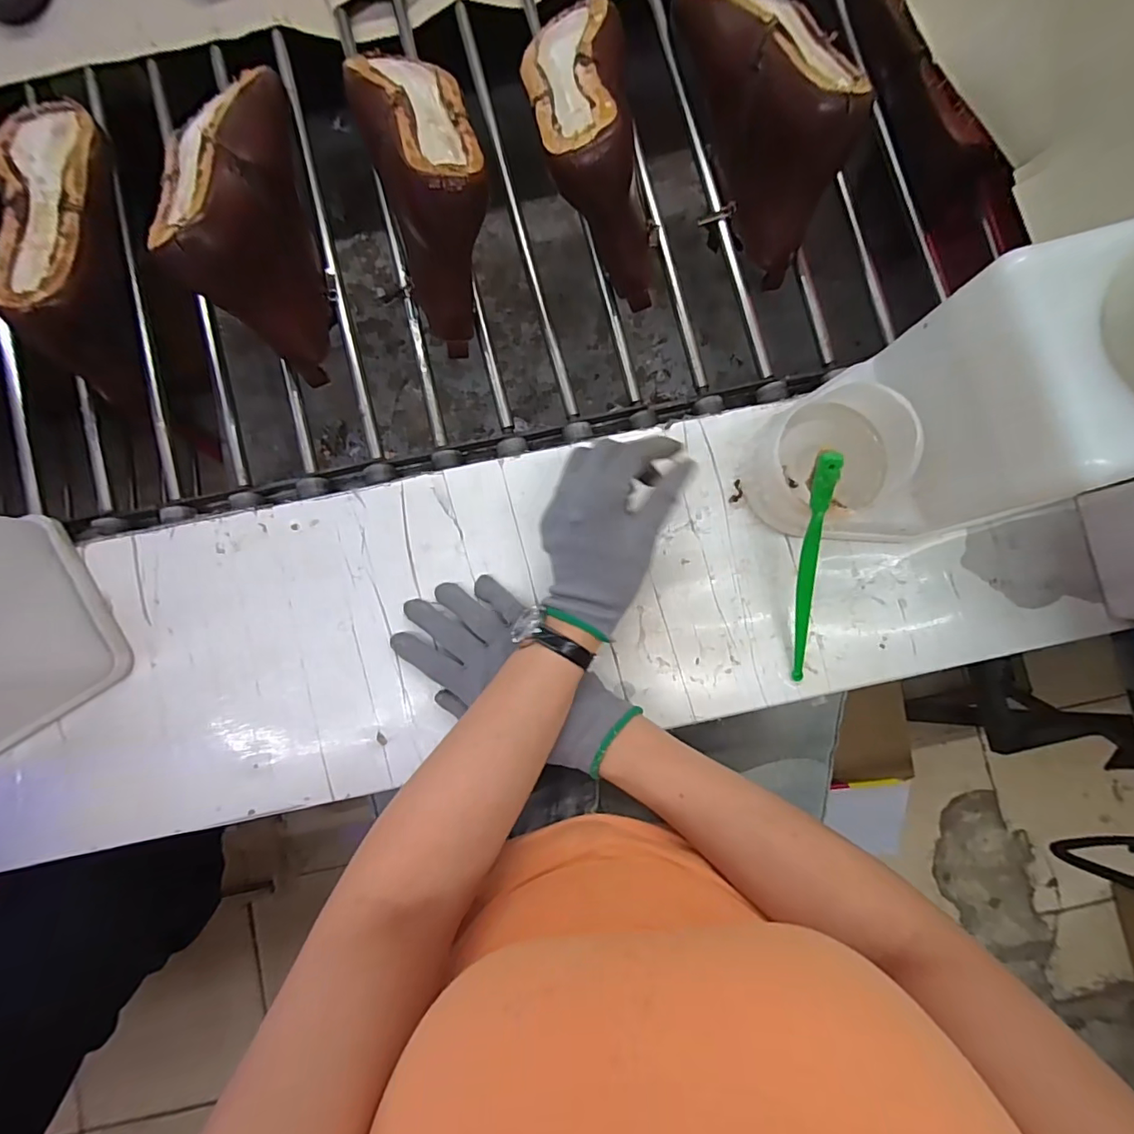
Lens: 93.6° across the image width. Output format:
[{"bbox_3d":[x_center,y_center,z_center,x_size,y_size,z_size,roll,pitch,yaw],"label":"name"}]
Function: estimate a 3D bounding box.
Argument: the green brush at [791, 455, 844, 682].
[{"bbox_3d":[0.172,0.004,0.375,0.013,0.017,0.171,-4,116,0],"label":"green brush"}]

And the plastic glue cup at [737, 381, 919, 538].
[{"bbox_3d":[0.192,-0.073,0.391,0.109,0.056,0.102,0,88,0],"label":"plastic glue cup"}]

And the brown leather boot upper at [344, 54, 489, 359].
[{"bbox_3d":[-0.107,-0.309,0.416,0.080,0.108,0.225,-20,88,-1],"label":"brown leather boot upper"}]

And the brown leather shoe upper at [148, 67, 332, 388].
[{"bbox_3d":[-0.263,-0.286,0.429,0.086,0.118,0.255,-13,88,-1],"label":"brown leather shoe upper"}]

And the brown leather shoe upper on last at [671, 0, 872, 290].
[{"bbox_3d":[0.164,-0.385,0.426,0.084,0.097,0.271,-16,88,-1],"label":"brown leather shoe upper on last"}]

